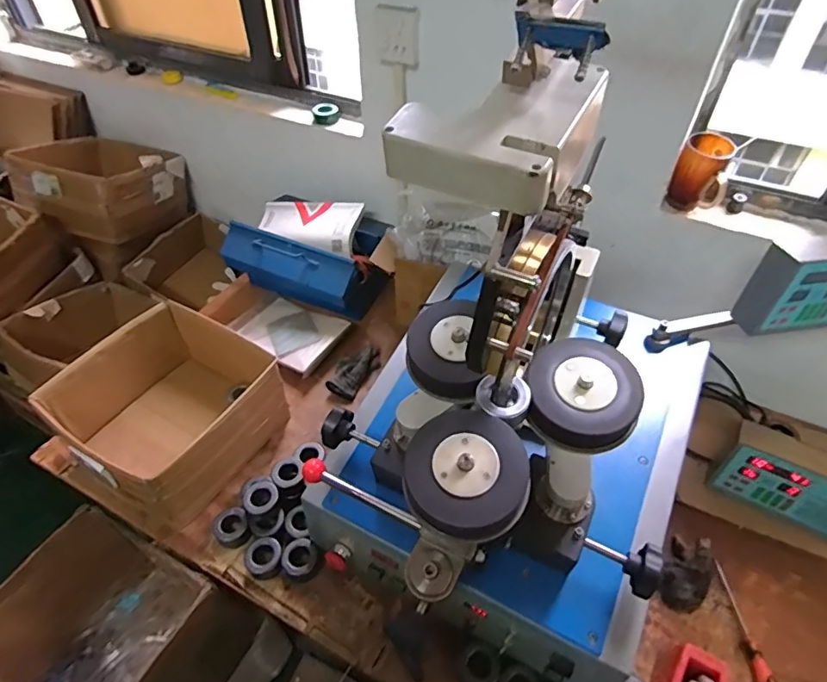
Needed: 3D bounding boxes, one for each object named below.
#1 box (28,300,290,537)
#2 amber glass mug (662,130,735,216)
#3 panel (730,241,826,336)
[{"bbox_3d":[-0.456,0.126,0.993,0.324,0.183,0.356,25,51,23],"label":"box"},{"bbox_3d":[0.519,-0.298,0.925,0.087,0.124,0.091,22,50,21],"label":"amber glass mug"},{"bbox_3d":[0.661,-0.097,0.822,0.223,0.147,0.071,-8,46,-7],"label":"panel"}]

